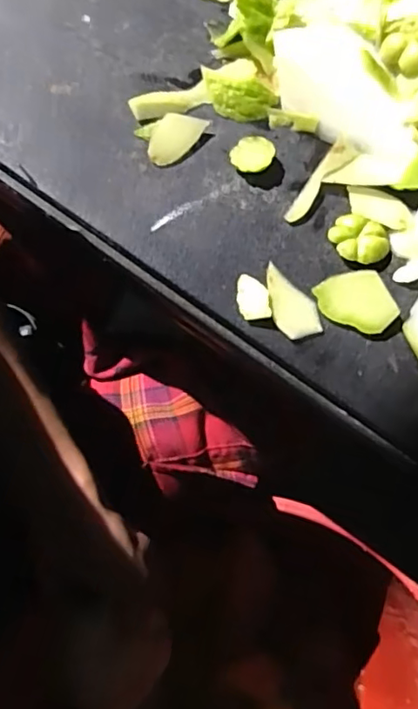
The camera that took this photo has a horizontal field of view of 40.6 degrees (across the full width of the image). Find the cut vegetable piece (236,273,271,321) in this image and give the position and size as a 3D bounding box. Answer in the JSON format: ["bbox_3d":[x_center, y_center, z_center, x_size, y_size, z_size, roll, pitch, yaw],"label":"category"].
[{"bbox_3d":[0.027,-0.036,0.353,0.019,0.006,0.029,-6,75,-3],"label":"cut vegetable piece"}]

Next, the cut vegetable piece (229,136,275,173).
[{"bbox_3d":[0.029,-0.134,0.378,0.027,0.012,0.028,0,75,-2],"label":"cut vegetable piece"}]

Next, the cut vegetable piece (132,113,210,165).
[{"bbox_3d":[-0.023,-0.148,0.381,0.045,0.007,0.033,-25,77,-8],"label":"cut vegetable piece"}]

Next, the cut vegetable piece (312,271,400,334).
[{"bbox_3d":[0.093,-0.032,0.353,0.041,0.008,0.041,-22,77,-8],"label":"cut vegetable piece"}]

